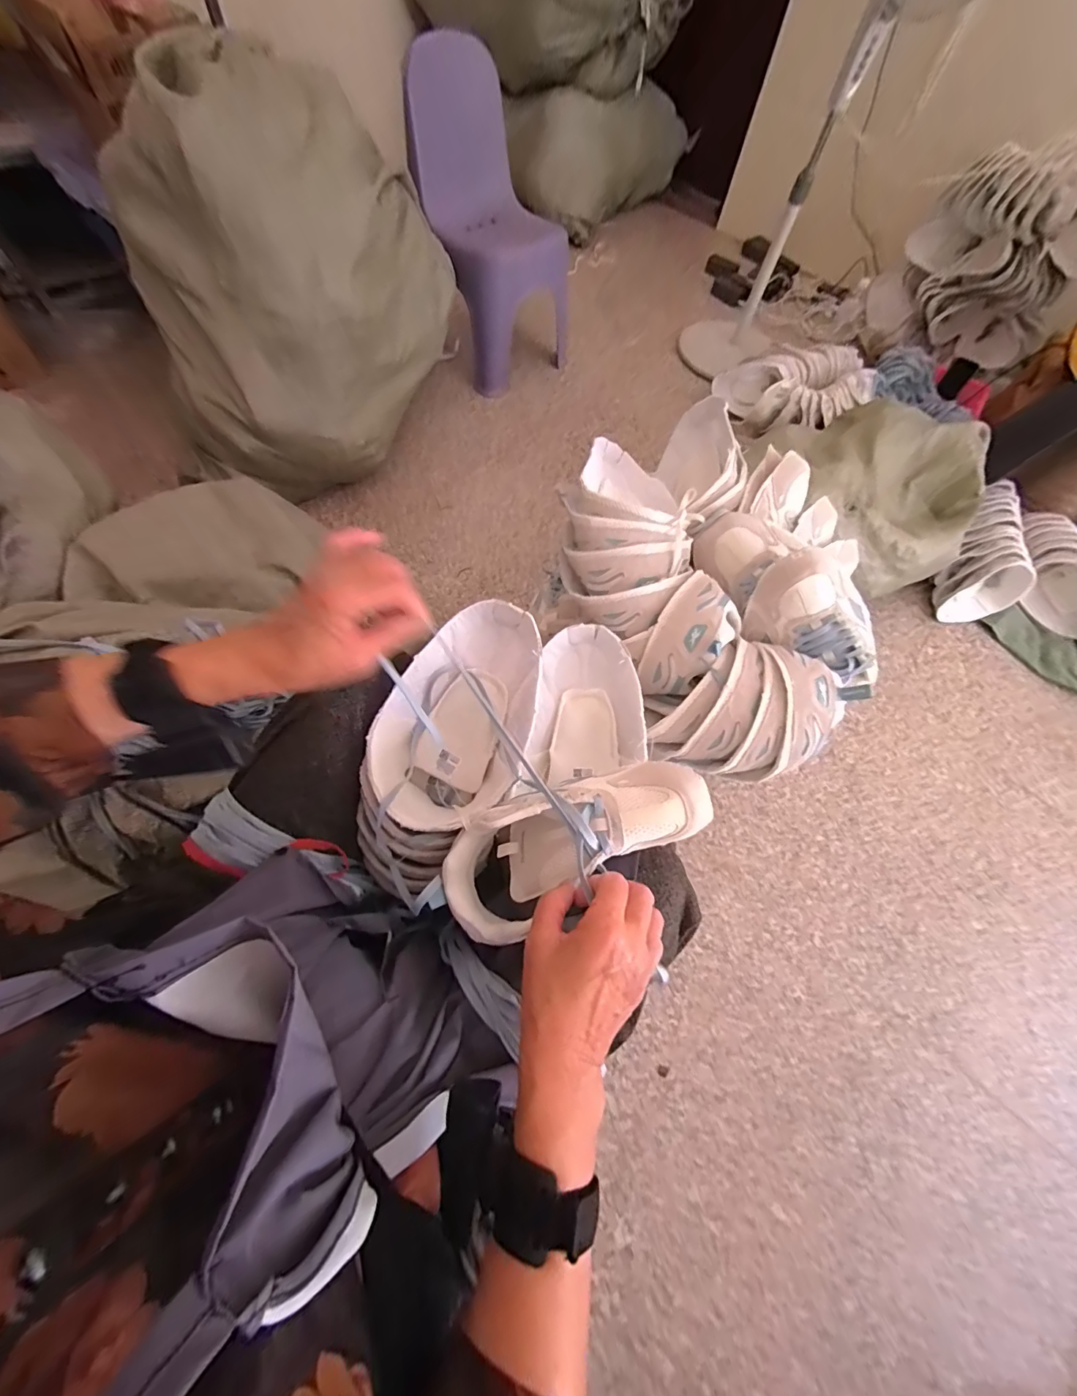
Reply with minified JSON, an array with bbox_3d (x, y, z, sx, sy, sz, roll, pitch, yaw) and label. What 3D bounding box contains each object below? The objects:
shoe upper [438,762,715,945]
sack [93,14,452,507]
[{"bbox_3d":[0.030,0.125,0.388,0.233,0.056,0.097,-26,70,7],"label":"shoe upper"},{"bbox_3d":[-0.505,-0.810,0.951,0.565,0.564,0.398,7,64,-2],"label":"sack"}]

